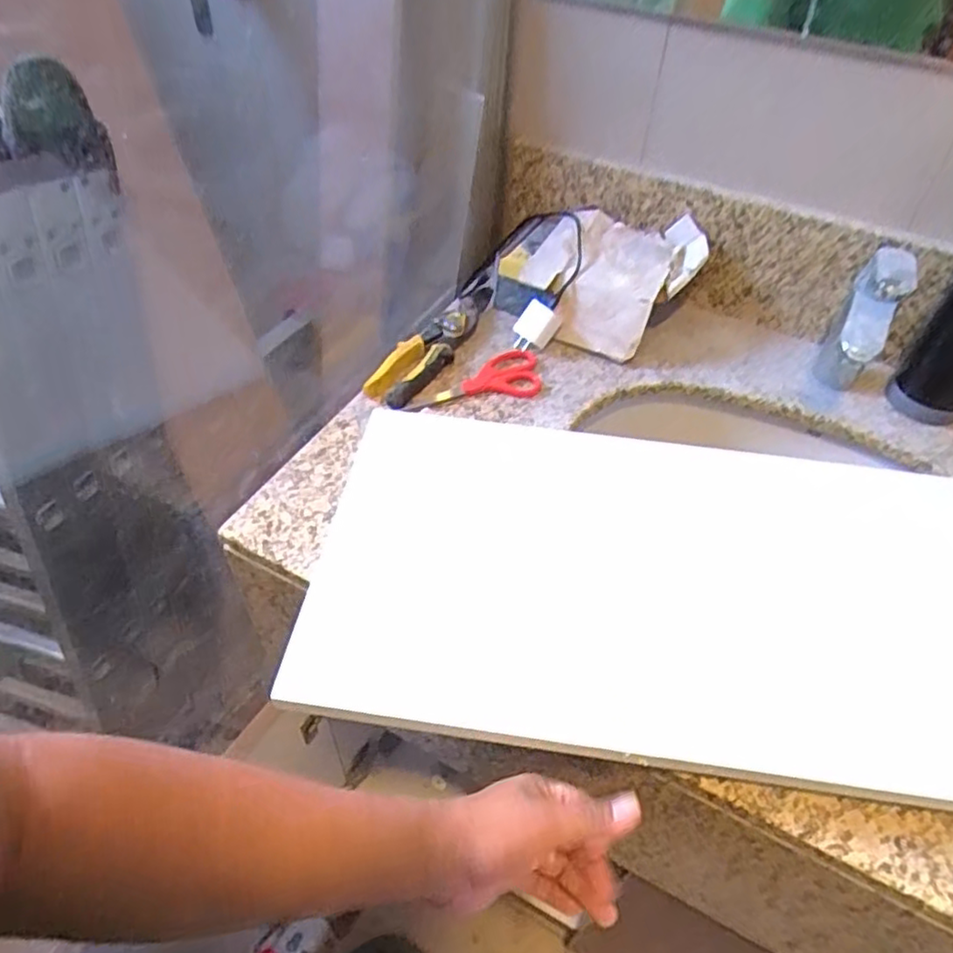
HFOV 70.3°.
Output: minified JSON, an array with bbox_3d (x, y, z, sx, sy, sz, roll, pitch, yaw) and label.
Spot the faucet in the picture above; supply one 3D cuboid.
[{"bbox_3d":[0.395,-0.140,0.706,0.051,0.165,0.148,24,52,18],"label":"faucet"}]

